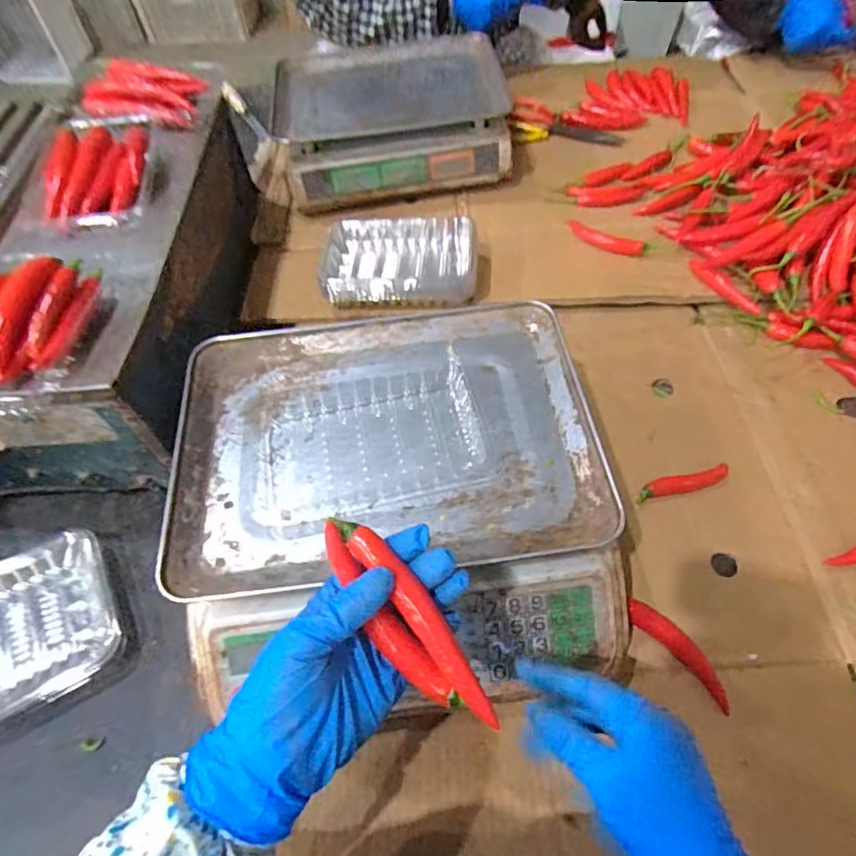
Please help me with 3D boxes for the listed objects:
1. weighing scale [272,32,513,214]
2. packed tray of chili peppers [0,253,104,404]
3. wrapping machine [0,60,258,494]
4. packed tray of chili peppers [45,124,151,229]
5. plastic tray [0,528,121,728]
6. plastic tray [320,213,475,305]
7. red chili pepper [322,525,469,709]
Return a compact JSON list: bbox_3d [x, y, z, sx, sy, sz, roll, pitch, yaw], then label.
[{"bbox_3d":[-0.057,-0.482,0.835,0.321,0.098,0.321,-7,58,-2],"label":"weighing scale"},{"bbox_3d":[-0.332,-0.087,0.439,0.104,0.037,0.131,2,57,3],"label":"packed tray of chili peppers"},{"bbox_3d":[-0.397,-0.179,0.586,0.308,0.182,0.470,-2,58,1],"label":"wrapping machine"},{"bbox_3d":[-0.339,-0.262,0.551,0.092,0.031,0.131,-11,57,-5],"label":"packed tray of chili peppers"},{"bbox_3d":[-0.351,0.174,0.477,0.136,0.032,0.142,-25,60,-13],"label":"plastic tray"},{"bbox_3d":[-0.034,-0.208,0.678,0.189,0.050,0.132,-1,58,2],"label":"plastic tray"},{"bbox_3d":[-0.025,0.109,0.304,0.019,0.017,0.121,-35,89,-18],"label":"red chili pepper"}]

